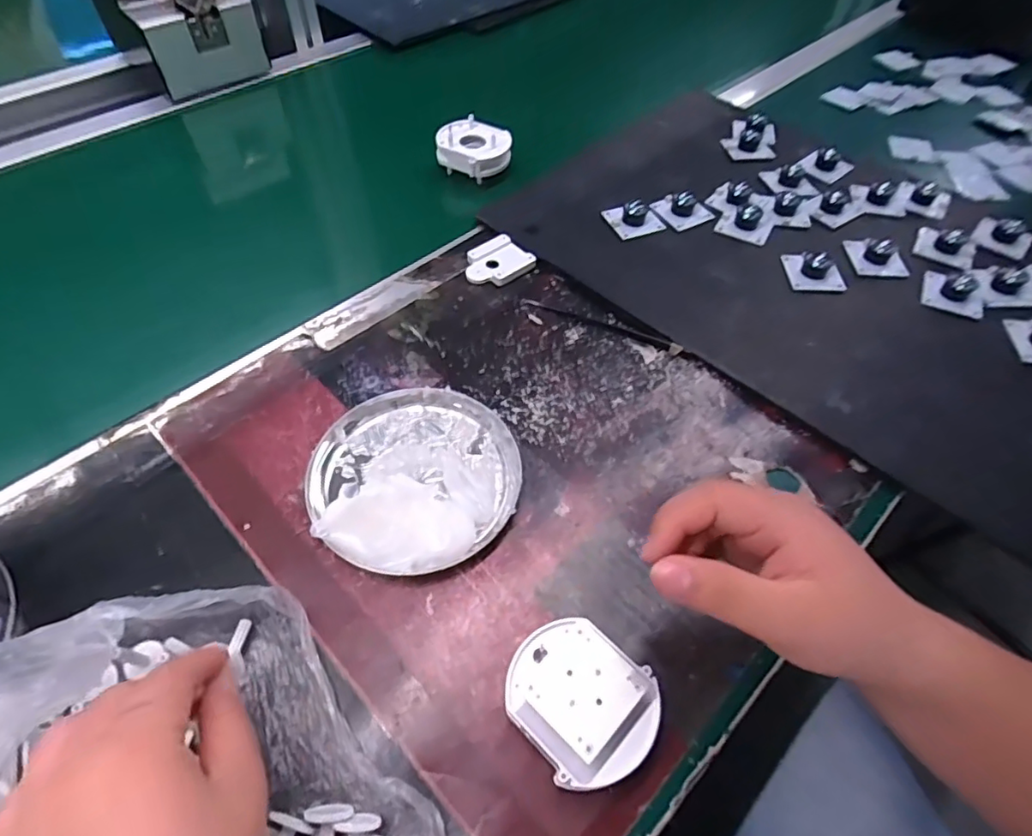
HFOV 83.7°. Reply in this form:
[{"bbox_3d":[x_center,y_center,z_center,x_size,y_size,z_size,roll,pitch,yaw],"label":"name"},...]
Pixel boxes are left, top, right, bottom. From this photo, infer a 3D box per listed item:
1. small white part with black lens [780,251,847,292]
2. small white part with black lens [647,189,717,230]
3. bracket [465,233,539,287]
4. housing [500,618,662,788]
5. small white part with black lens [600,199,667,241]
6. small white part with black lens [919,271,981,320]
[{"bbox_3d":[0.246,-0.124,0.472,0.041,0.018,0.043,4,53,0],"label":"small white part with black lens"},{"bbox_3d":[0.152,-0.195,0.520,0.047,0.020,0.041,-23,58,-18],"label":"small white part with black lens"},{"bbox_3d":[-0.017,-0.131,0.484,0.055,0.010,0.048,-35,62,-25],"label":"bracket"},{"bbox_3d":[0.031,0.134,0.273,0.059,0.044,0.068,-32,61,-23],"label":"housing"},{"bbox_3d":[0.105,-0.181,0.512,0.044,0.025,0.039,-19,56,-16],"label":"small white part with black lens"},{"bbox_3d":[0.349,-0.100,0.456,0.041,0.018,0.041,21,55,13],"label":"small white part with black lens"}]

